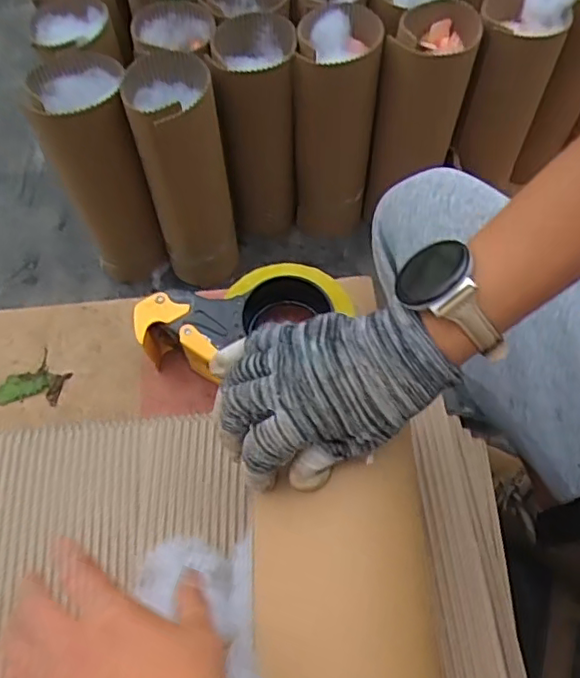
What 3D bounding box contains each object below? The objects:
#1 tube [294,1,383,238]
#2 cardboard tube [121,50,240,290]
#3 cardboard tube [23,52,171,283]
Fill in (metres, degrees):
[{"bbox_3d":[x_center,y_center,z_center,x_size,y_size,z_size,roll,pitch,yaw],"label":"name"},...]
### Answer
[{"bbox_3d":[0.056,-0.253,0.787,0.093,0.302,0.096,2,60,2],"label":"tube"},{"bbox_3d":[-0.117,-0.175,0.732,0.090,0.284,0.085,-9,60,-5],"label":"cardboard tube"},{"bbox_3d":[-0.216,-0.184,0.733,0.101,0.270,0.097,0,60,1],"label":"cardboard tube"}]

